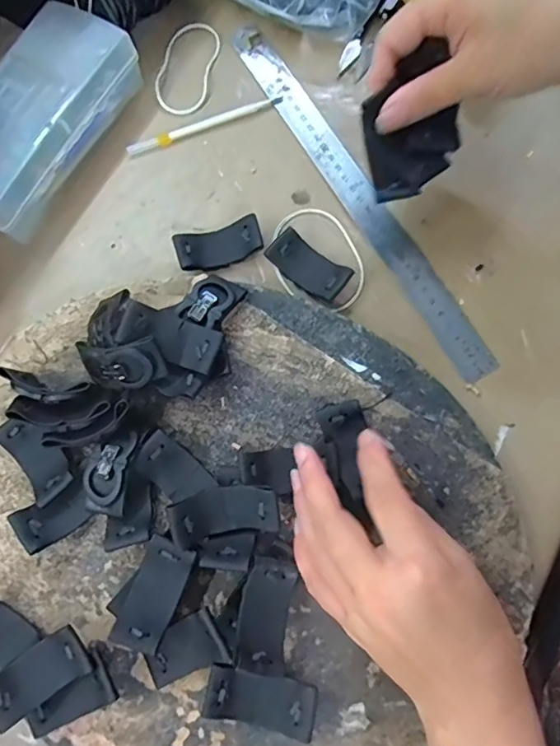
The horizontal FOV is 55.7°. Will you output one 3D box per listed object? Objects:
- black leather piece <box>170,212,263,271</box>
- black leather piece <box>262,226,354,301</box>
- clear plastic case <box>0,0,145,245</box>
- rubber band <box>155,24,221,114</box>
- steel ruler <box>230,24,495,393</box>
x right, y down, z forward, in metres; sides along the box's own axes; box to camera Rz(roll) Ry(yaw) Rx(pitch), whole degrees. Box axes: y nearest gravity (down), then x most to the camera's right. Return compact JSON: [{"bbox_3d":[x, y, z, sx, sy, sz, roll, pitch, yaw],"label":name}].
[{"bbox_3d":[-0.041,-0.086,0.361,0.057,0.013,0.027,-16,77,-2],"label":"black leather piece"},{"bbox_3d":[0.020,-0.071,0.354,0.056,0.015,0.027,39,81,9],"label":"black leather piece"},{"bbox_3d":[-0.170,-0.176,0.378,0.073,0.049,0.162,30,79,8],"label":"clear plastic case"},{"bbox_3d":[-0.071,-0.234,0.407,0.039,0.004,0.077,14,82,-2],"label":"rubber band"},{"bbox_3d":[0.053,-0.127,0.370,0.024,0.005,0.305,-30,78,-6],"label":"steel ruler"}]

